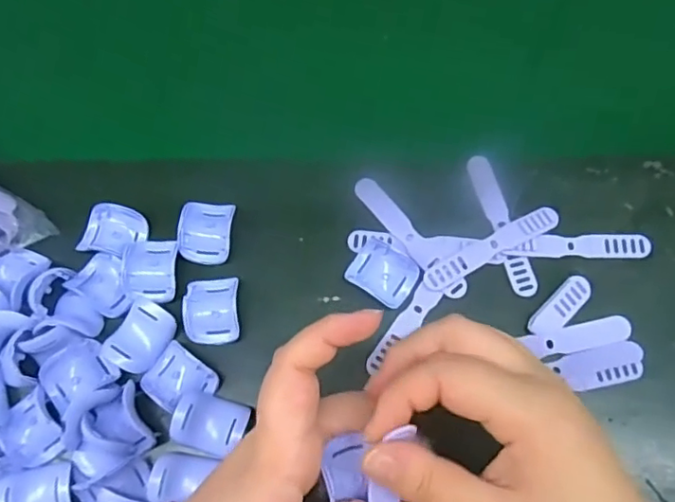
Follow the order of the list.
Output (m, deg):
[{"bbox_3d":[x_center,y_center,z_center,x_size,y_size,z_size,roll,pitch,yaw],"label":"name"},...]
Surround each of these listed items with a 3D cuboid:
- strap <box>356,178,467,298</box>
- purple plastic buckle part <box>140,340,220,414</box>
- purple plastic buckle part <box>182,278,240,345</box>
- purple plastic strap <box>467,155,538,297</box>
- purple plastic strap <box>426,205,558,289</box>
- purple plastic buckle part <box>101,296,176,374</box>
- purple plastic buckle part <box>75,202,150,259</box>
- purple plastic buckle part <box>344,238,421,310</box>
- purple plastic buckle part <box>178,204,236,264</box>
[{"bbox_3d":[0.043,-0.009,0.354,0.016,0.004,0.094,-37,73,-11],"label":"strap"},{"bbox_3d":[-0.088,0.072,0.324,0.037,0.013,0.030,33,74,13],"label":"purple plastic buckle part"},{"bbox_3d":[-0.072,0.033,0.335,0.030,0.011,0.037,-4,70,0],"label":"purple plastic buckle part"},{"bbox_3d":[0.100,-0.018,0.356,0.015,0.007,0.094,-15,71,-2],"label":"purple plastic strap"},{"bbox_3d":[0.093,-0.002,0.349,0.091,0.010,0.015,-28,72,-9],"label":"purple plastic strap"},{"bbox_3d":[-0.113,0.047,0.328,0.028,0.011,0.039,33,74,12],"label":"purple plastic buckle part"},{"bbox_3d":[-0.137,-0.012,0.353,0.036,0.013,0.032,9,70,5],"label":"purple plastic buckle part"},{"bbox_3d":[0.026,0.013,0.342,0.038,0.012,0.031,34,74,13],"label":"purple plastic buckle part"},{"bbox_3d":[-0.078,-0.012,0.354,0.030,0.019,0.038,1,70,2],"label":"purple plastic buckle part"}]

